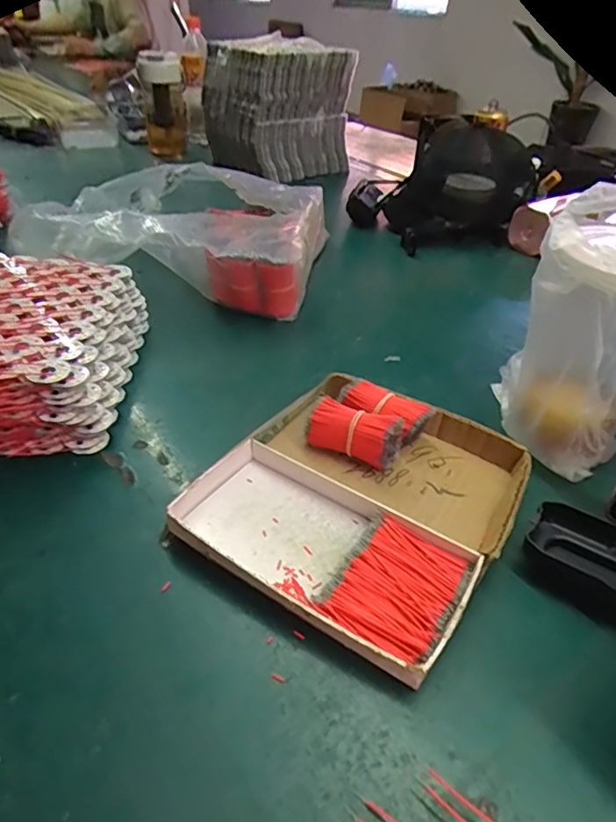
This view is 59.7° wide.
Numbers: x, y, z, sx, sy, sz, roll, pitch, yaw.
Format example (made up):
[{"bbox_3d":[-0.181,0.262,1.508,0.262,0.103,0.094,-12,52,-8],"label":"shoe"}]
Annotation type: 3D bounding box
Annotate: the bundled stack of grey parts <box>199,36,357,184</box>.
[{"bbox_3d":[-0.053,-0.579,1.024,0.244,0.199,0.175,-15,41,-22],"label":"bundled stack of grey parts"}]

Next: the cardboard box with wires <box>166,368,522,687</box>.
[{"bbox_3d":[0.041,0.053,0.382,0.192,0.037,0.213,25,44,25],"label":"cardboard box with wires"}]

